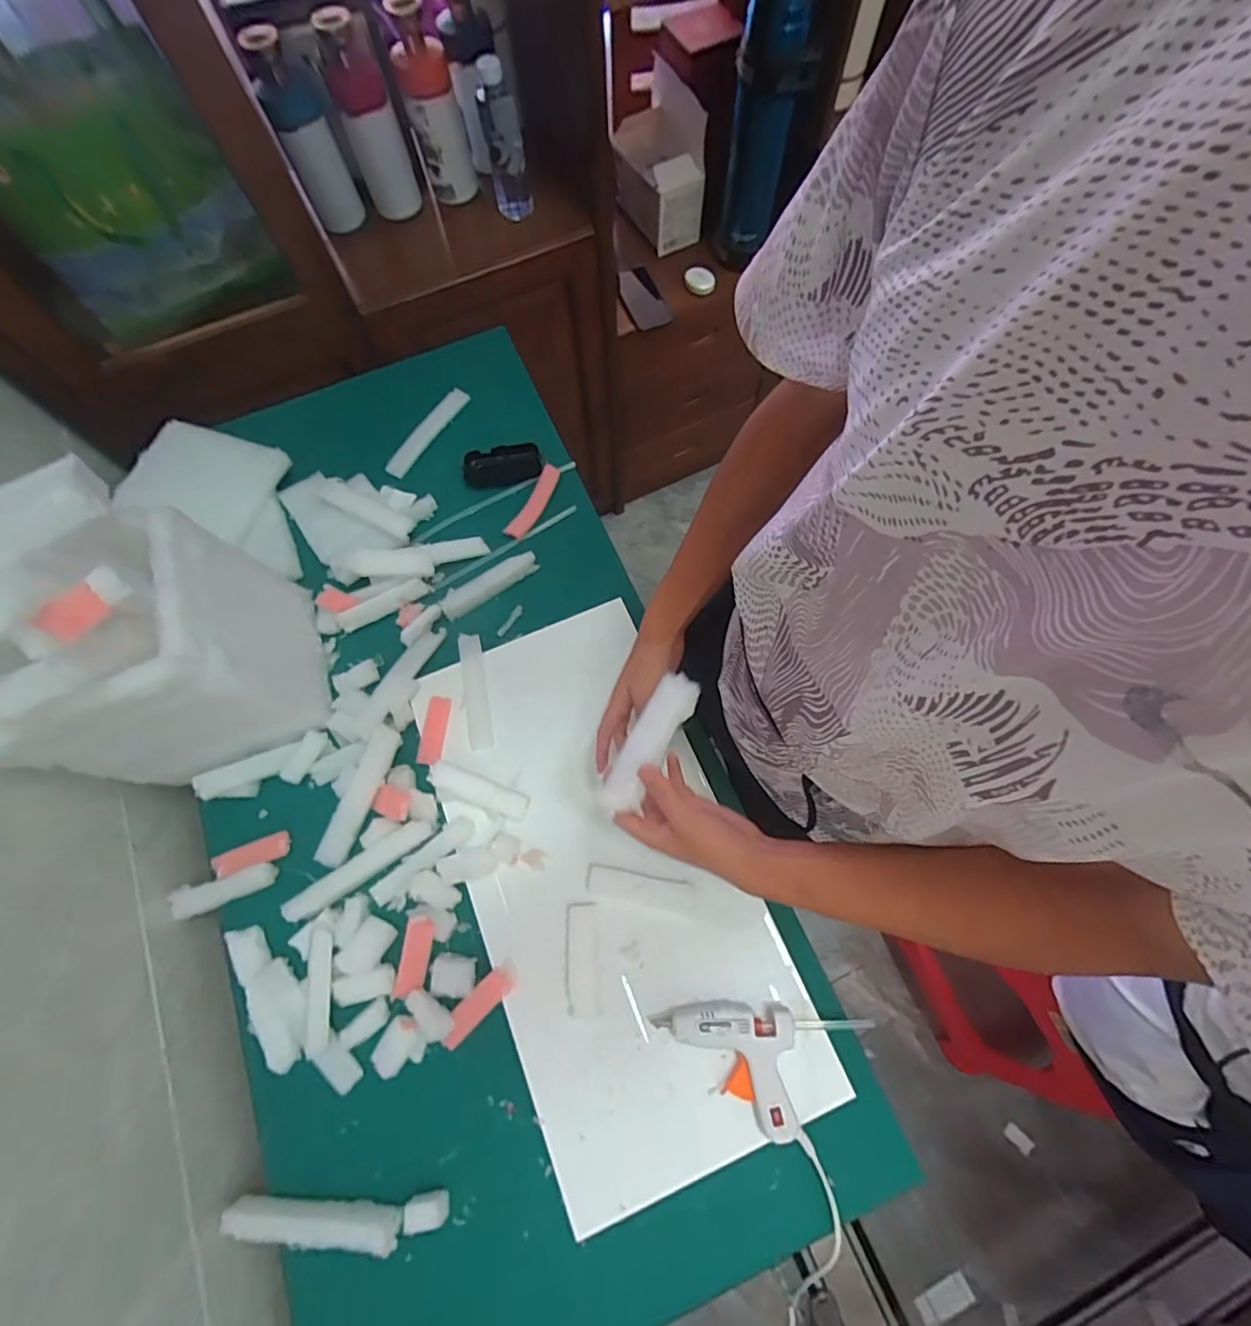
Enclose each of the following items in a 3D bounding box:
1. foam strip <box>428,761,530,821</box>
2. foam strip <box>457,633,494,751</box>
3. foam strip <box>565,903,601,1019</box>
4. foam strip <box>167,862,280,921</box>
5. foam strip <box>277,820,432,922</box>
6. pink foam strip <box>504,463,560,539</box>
[{"bbox_3d":[-0.168,0.146,0.645,0.117,0.013,0.029,25,73,-6],"label":"foam strip"},{"bbox_3d":[-0.190,0.034,0.709,0.031,0.009,0.150,-12,71,-3],"label":"foam strip"},{"bbox_3d":[-0.048,0.318,0.603,0.034,0.004,0.108,-4,71,0],"label":"foam strip"},{"bbox_3d":[-0.458,0.256,0.636,0.114,0.013,0.031,-20,72,-5],"label":"foam strip"},{"bbox_3d":[-0.298,0.230,0.625,0.170,0.022,0.026,-32,73,-9],"label":"foam strip"},{"bbox_3d":[-0.127,-0.227,0.792,0.027,0.010,0.123,30,80,-8],"label":"pink foam strip"}]

